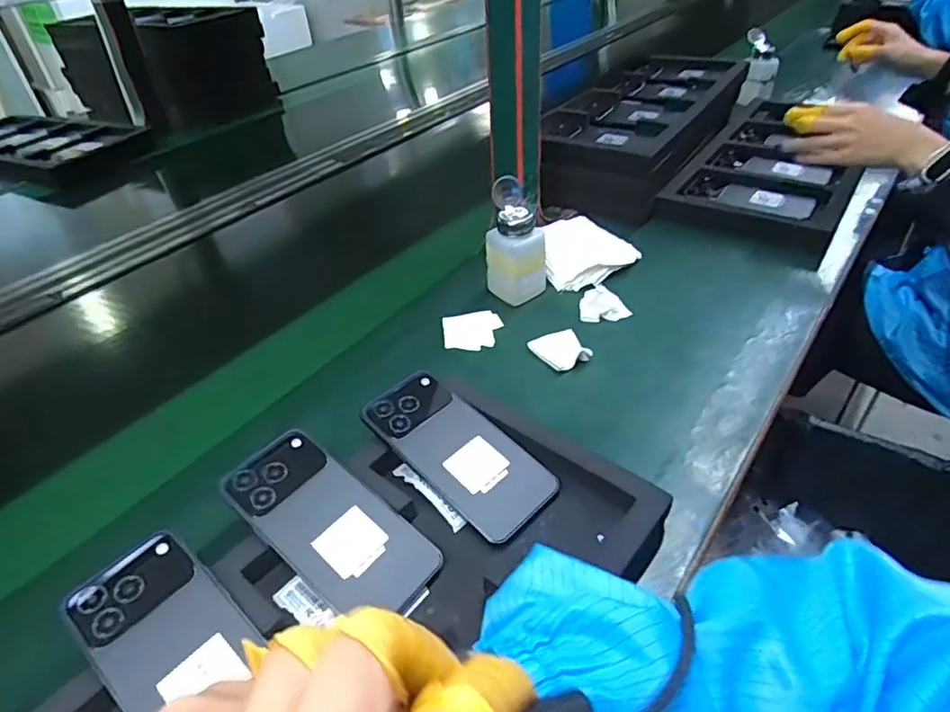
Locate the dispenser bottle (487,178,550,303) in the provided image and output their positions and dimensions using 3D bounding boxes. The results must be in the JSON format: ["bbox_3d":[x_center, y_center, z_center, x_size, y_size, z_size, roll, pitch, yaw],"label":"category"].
[{"bbox_3d":[0.046,-0.125,0.644,0.053,0.134,0.055,-34,48,-29],"label":"dispenser bottle"}]

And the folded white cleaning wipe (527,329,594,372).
[{"bbox_3d":[0.089,-0.007,0.598,0.052,0.011,0.057,-18,42,-14],"label":"folded white cleaning wipe"}]

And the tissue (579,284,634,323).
[{"bbox_3d":[0.146,-0.061,0.646,0.054,0.019,0.052,5,42,12],"label":"tissue"}]

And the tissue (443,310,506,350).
[{"bbox_3d":[-0.002,-0.029,0.638,0.065,0.004,0.065,-7,41,-2],"label":"tissue"}]

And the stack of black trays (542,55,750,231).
[{"bbox_3d":[0.269,-0.375,0.944,0.205,0.096,0.482,21,47,27],"label":"stack of black trays"}]

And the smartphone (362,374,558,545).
[{"bbox_3d":[-0.015,0.074,0.469,0.162,0.010,0.074,37,55,23],"label":"smartphone"}]

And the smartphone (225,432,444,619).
[{"bbox_3d":[-0.107,0.121,0.419,0.163,0.009,0.075,33,52,17],"label":"smartphone"}]

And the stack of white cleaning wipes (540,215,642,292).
[{"bbox_3d":[0.143,-0.132,0.721,0.110,0.028,0.121,-5,41,1],"label":"stack of white cleaning wipes"}]

